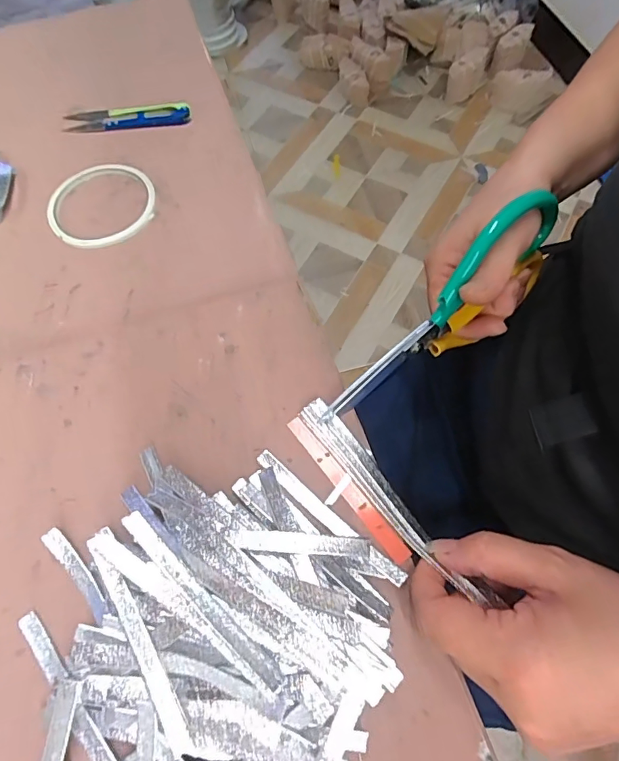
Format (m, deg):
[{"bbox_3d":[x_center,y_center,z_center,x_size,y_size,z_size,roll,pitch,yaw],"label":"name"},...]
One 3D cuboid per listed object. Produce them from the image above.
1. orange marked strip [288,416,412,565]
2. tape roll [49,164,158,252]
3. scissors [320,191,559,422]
[{"bbox_3d":[0.020,0.060,0.267,0.011,0.005,0.099,-34,67,-16],"label":"orange marked strip"},{"bbox_3d":[-0.174,-0.149,0.391,0.087,0.009,0.087,0,64,0],"label":"tape roll"},{"bbox_3d":[0.086,-0.036,0.296,0.189,0.083,0.022,-43,68,-1],"label":"scissors"}]

